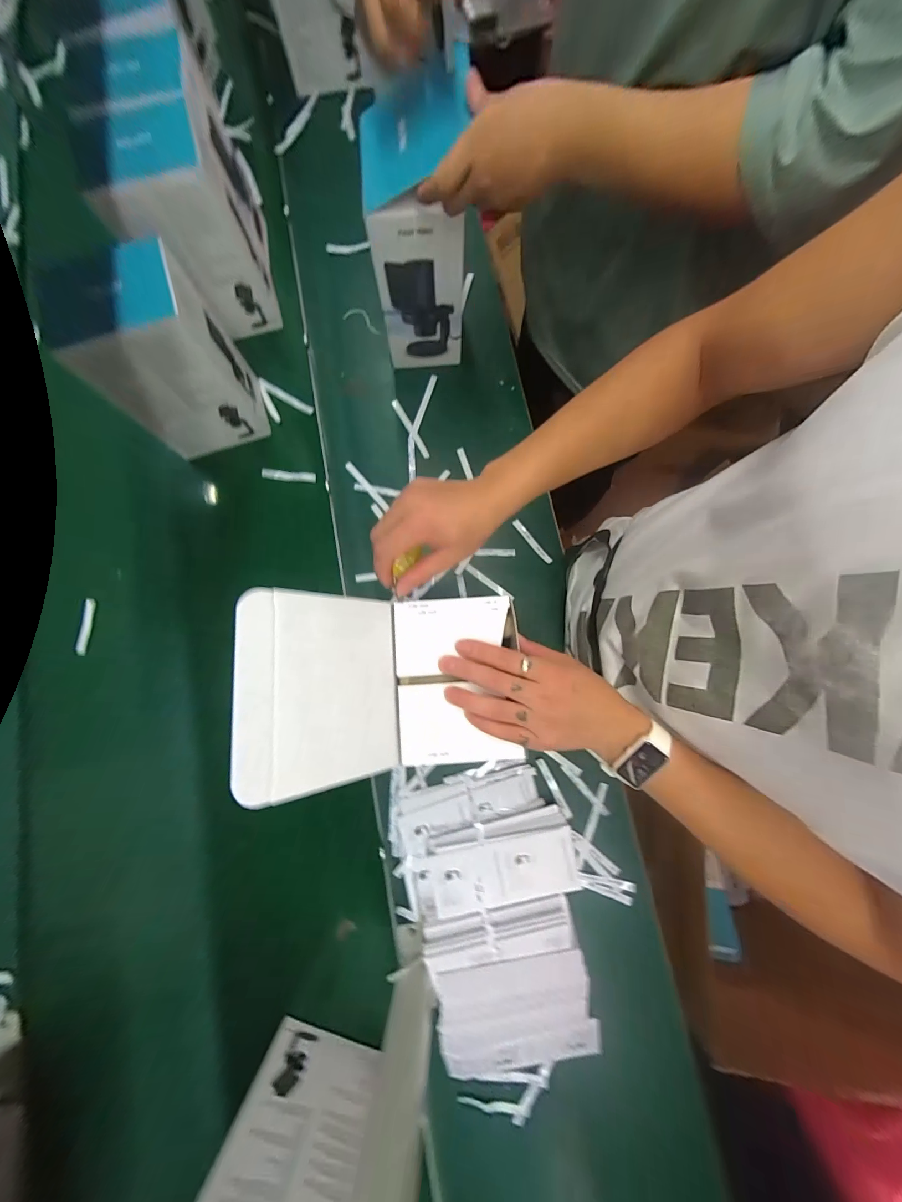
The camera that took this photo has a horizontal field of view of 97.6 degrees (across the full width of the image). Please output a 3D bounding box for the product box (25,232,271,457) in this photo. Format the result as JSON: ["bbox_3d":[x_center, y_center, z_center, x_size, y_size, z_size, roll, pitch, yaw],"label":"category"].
[{"bbox_3d":[-0.381,-0.327,0.551,0.158,0.227,0.106,-20,78,-4],"label":"product box"}]

